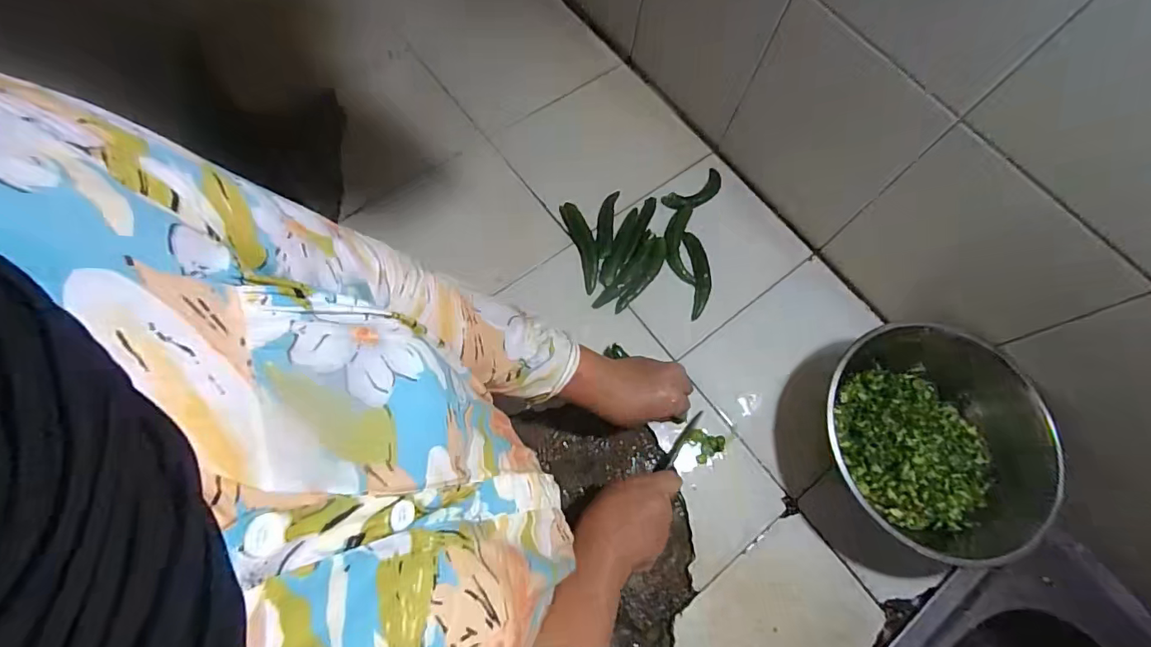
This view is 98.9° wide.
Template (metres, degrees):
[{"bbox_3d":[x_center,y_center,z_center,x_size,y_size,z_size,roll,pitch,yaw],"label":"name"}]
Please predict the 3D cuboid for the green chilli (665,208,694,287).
[{"bbox_3d":[0.135,-0.105,0.642,0.039,0.013,0.105,1,70,-2],"label":"green chilli"}]

